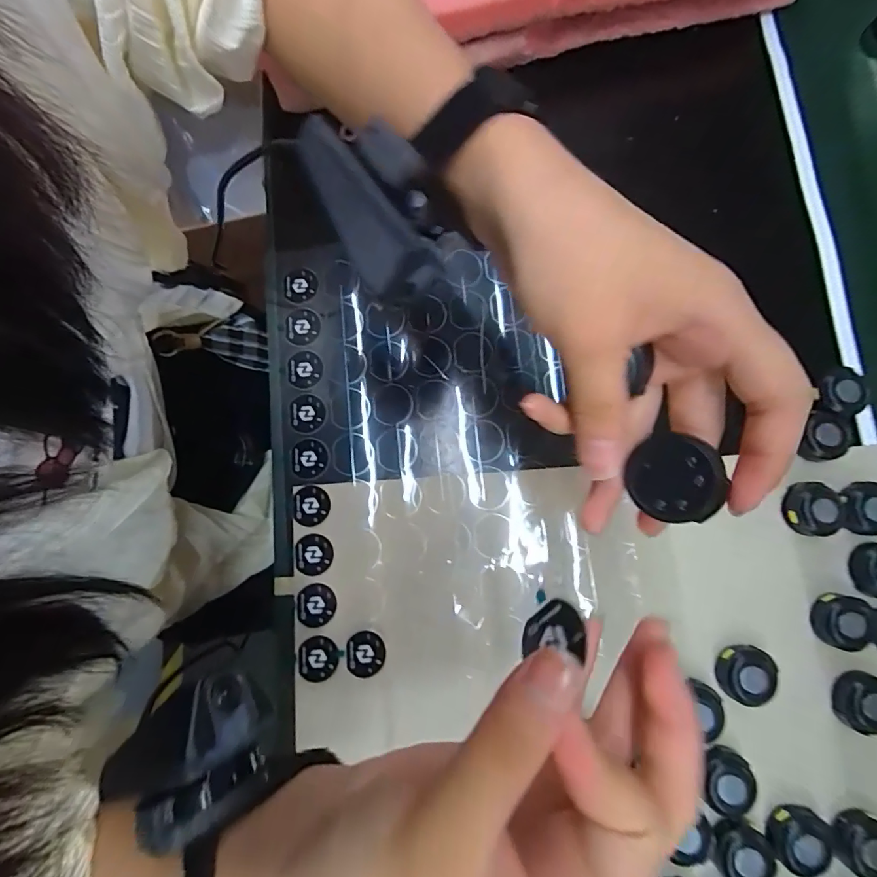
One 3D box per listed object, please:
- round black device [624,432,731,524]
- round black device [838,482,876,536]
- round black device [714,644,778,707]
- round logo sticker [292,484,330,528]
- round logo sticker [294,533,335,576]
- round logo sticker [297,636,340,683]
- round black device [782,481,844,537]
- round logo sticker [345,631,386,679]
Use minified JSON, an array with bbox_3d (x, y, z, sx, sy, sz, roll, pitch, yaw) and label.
[{"bbox_3d":[0.082,0.014,0.152,0.027,0.012,0.028,30,114,36],"label":"round black device"},{"bbox_3d":[0.251,0.041,0.262,0.027,0.010,0.030,-3,80,0],"label":"round black device"},{"bbox_3d":[0.171,0.130,0.250,0.031,0.010,0.026,-42,82,-6],"label":"round black device"},{"bbox_3d":[-0.078,0.041,0.275,0.022,0.004,0.023,0,80,1],"label":"round logo sticker"},{"bbox_3d":[-0.075,0.070,0.271,0.023,0.004,0.024,0,82,-1],"label":"round logo sticker"},{"bbox_3d":[-0.069,0.126,0.257,0.023,0.004,0.023,0,80,1],"label":"round logo sticker"},{"bbox_3d":[0.221,0.041,0.262,0.034,0.012,0.031,0,80,1],"label":"round black device"},{"bbox_3d":[-0.042,0.123,0.258,0.022,0.004,0.023,-2,71,5],"label":"round logo sticker"}]

